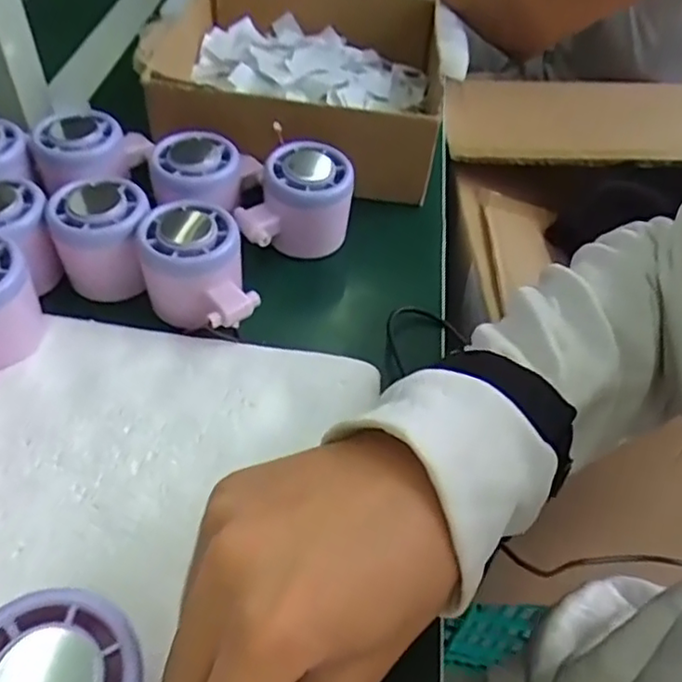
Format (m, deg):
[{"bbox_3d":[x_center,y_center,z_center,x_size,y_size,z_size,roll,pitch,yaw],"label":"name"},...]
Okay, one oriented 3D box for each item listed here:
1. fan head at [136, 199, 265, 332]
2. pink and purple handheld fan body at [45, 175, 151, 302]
[{"bbox_3d":[-0.082,-0.039,0.367,0.054,0.047,0.070,-15,52,-18],"label":"fan head"},{"bbox_3d":[-0.141,-0.060,0.385,0.053,0.050,0.056,3,49,-3],"label":"pink and purple handheld fan body"}]

